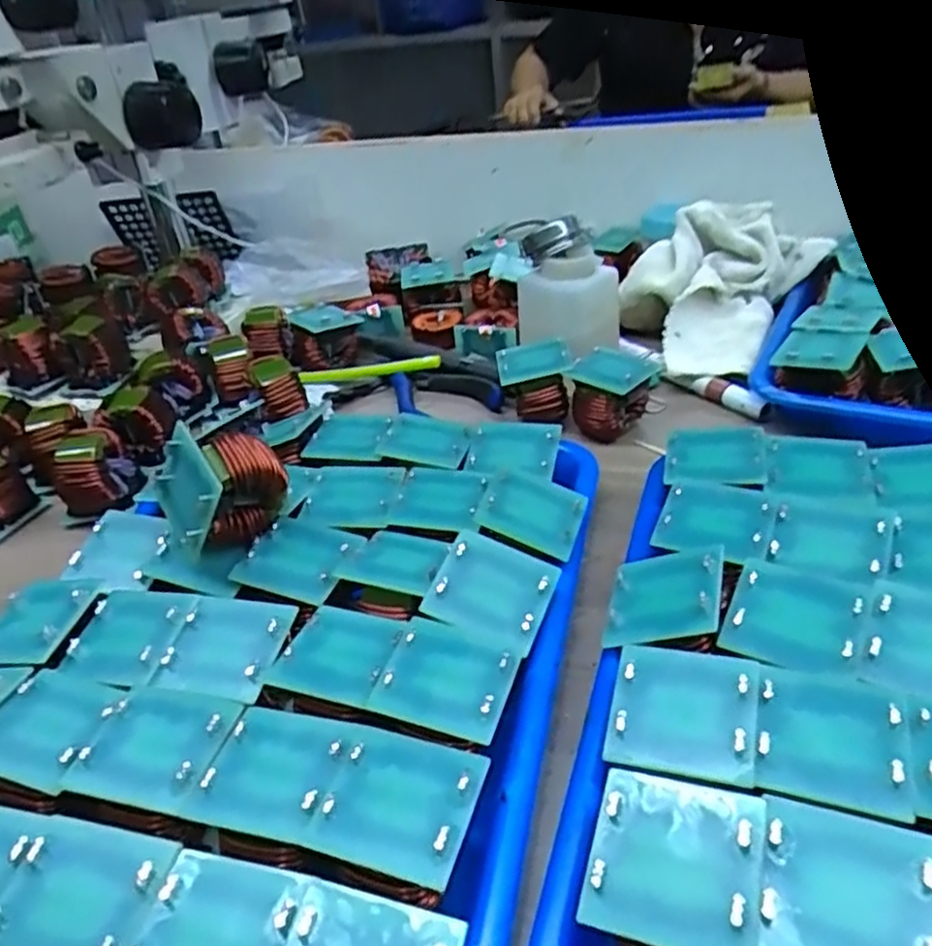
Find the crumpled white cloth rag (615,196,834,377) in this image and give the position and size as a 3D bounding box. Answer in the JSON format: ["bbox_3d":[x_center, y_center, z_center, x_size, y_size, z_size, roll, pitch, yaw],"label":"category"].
[{"bbox_3d":[0.184,-0.143,0.548,0.112,0.071,0.171,20,44,33],"label":"crumpled white cloth rag"}]

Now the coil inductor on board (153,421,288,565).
[{"bbox_3d":[-0.114,0.008,0.342,0.051,0.050,0.045,-15,50,-37],"label":"coil inductor on board"}]

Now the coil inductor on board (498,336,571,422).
[{"bbox_3d":[0.046,-0.061,0.489,0.047,0.044,0.047,-6,35,3],"label":"coil inductor on board"}]

